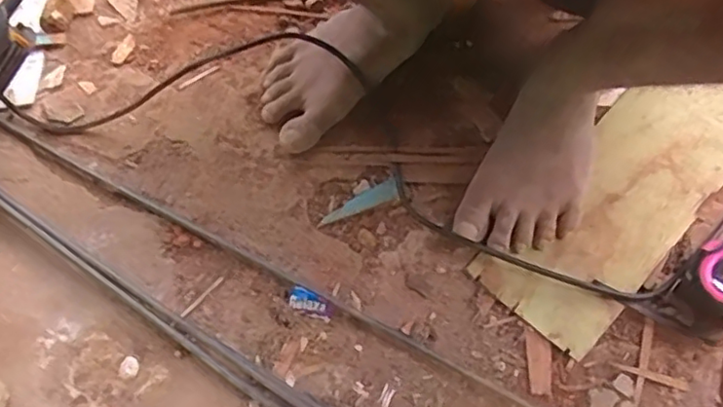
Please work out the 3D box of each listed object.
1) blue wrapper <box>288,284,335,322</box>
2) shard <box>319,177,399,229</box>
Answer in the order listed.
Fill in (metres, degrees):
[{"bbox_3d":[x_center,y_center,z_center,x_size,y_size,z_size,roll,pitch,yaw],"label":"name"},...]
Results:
[{"bbox_3d":[-0.046,0.092,0.557,0.040,0.020,0.021,26,69,8],"label":"blue wrapper"},{"bbox_3d":[-0.003,0.002,0.606,0.085,0.004,0.021,-27,71,-13],"label":"shard"}]

